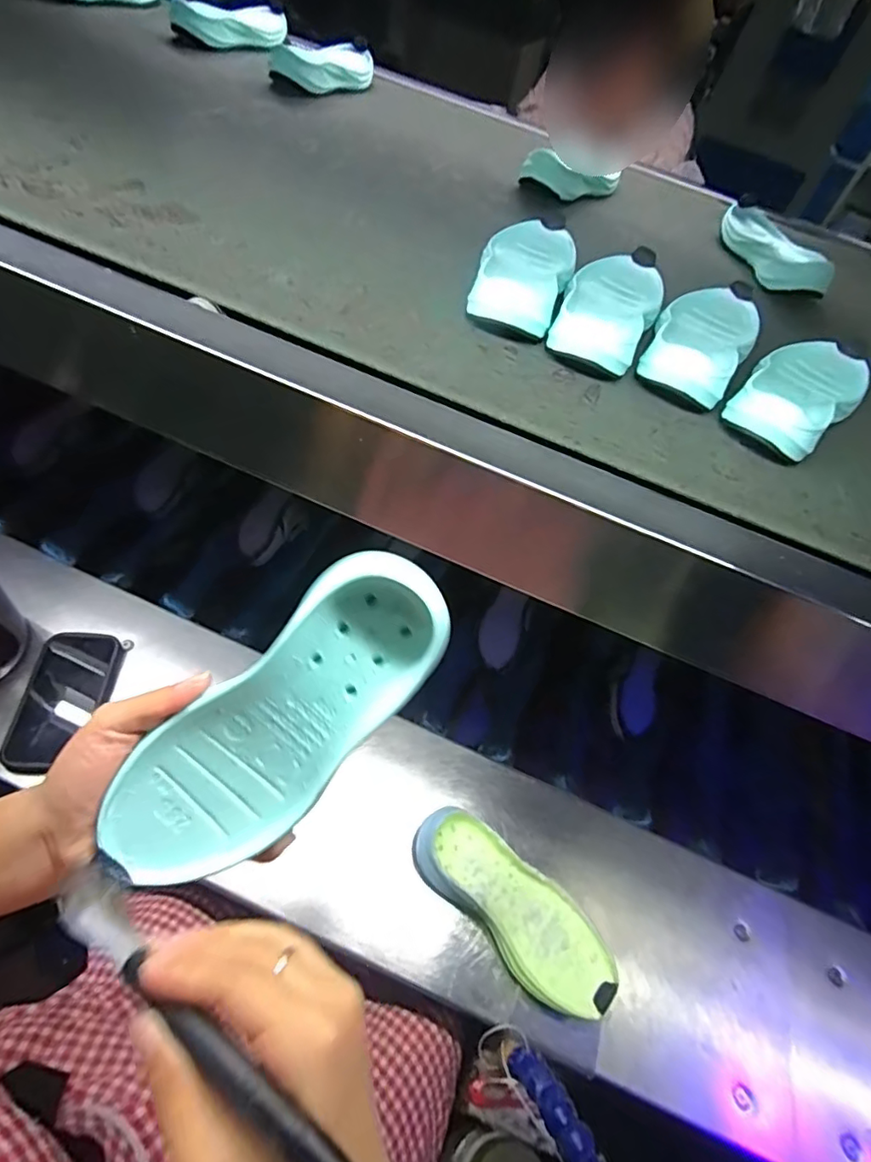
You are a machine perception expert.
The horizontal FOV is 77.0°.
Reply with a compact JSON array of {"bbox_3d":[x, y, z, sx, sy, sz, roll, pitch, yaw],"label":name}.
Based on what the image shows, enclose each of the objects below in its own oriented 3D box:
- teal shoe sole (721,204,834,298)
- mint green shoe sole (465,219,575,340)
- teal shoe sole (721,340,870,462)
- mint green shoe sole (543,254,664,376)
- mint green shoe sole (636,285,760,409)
[{"bbox_3d":[0.394,-0.391,0.655,0.067,0.047,0.181,1,49,-4],"label":"teal shoe sole"},{"bbox_3d":[0.077,-0.269,0.481,0.075,0.036,0.173,15,49,8],"label":"mint green shoe sole"},{"bbox_3d":[0.300,-0.157,0.447,0.078,0.036,0.182,35,55,23],"label":"teal shoe sole"},{"bbox_3d":[0.150,-0.236,0.475,0.076,0.035,0.182,22,51,14],"label":"mint green shoe sole"},{"bbox_3d":[0.227,-0.207,0.467,0.076,0.038,0.192,28,52,18],"label":"mint green shoe sole"}]

